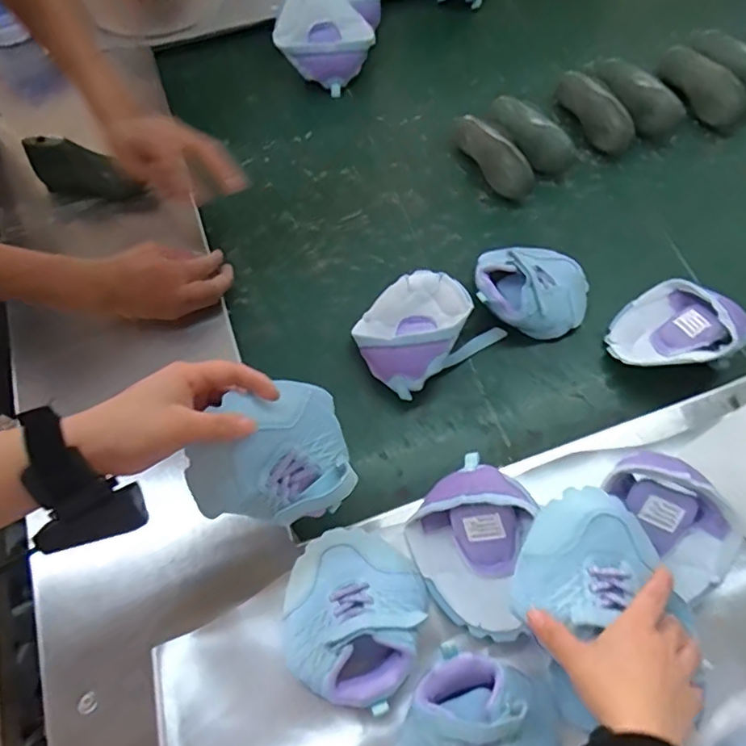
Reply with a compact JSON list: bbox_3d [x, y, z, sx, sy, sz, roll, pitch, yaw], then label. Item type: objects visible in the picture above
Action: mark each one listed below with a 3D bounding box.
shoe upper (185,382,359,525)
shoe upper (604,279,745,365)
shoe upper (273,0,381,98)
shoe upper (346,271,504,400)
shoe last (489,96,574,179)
[{"bbox_3d":[-0.076,0.069,0.447,0.134,0.060,0.118,14,106,-32],"label":"shoe upper"},{"bbox_3d":[0.336,-0.048,0.625,0.124,0.067,0.116,-35,70,-13],"label":"shoe upper"},{"bbox_3d":[-0.064,-0.508,0.830,0.132,0.089,0.183,13,66,8],"label":"shoe upper"},{"bbox_3d":[0.051,-0.055,0.635,0.145,0.073,0.126,-36,69,-13],"label":"shoe upper"},{"bbox_3d":[0.211,-0.331,0.766,0.055,0.042,0.147,-29,69,-11],"label":"shoe last"}]

